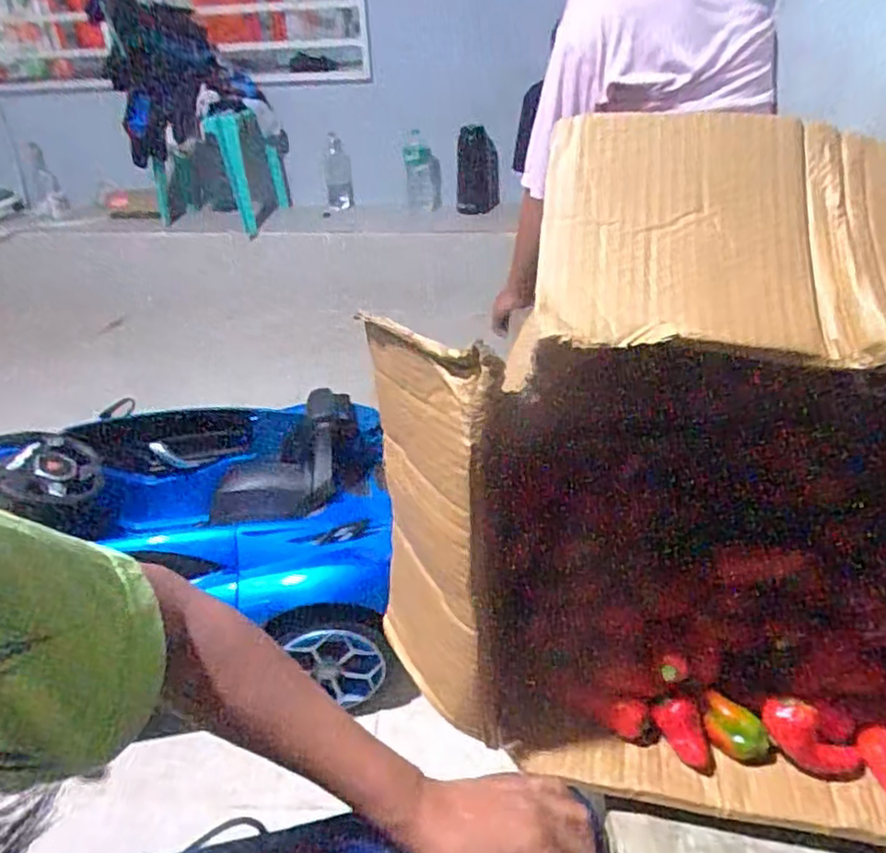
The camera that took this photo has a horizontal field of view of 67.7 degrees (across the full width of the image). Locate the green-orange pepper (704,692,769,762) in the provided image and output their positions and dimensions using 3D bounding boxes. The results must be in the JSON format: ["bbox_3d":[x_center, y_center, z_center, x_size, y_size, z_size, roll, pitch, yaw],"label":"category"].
[{"bbox_3d":[0.242,0.252,0.546,0.050,0.036,0.028,14,35,24],"label":"green-orange pepper"}]

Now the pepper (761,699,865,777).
[{"bbox_3d":[0.295,0.251,0.533,0.082,0.039,0.026,40,45,7],"label":"pepper"}]

